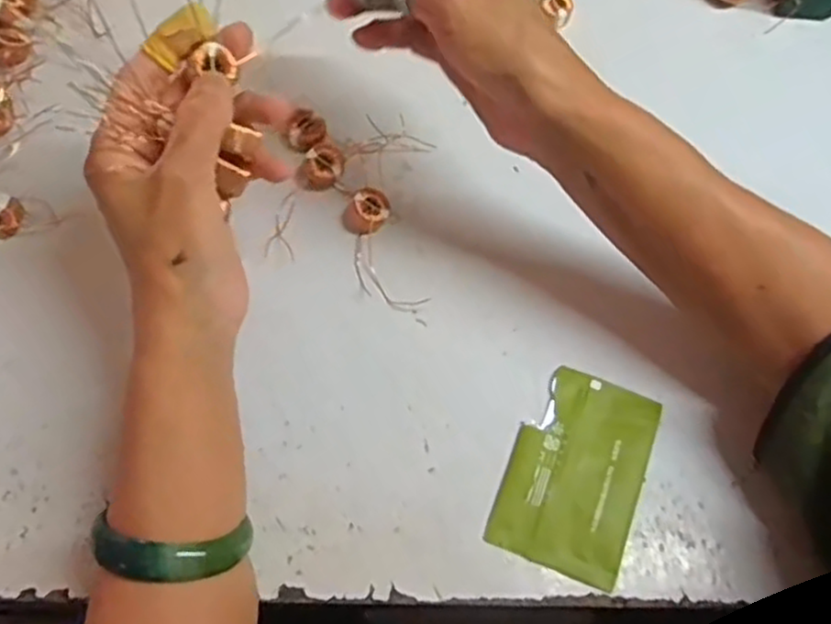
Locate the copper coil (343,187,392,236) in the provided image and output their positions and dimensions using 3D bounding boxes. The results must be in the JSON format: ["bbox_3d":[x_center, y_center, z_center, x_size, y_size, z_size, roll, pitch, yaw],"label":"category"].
[{"bbox_3d":[-0.029,-0.059,0.428,0.027,0.016,0.022,-5,67,-4],"label":"copper coil"}]

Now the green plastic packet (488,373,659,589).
[{"bbox_3d":[0.085,0.082,0.379,0.067,0.004,0.103,21,68,7],"label":"green plastic packet"}]

